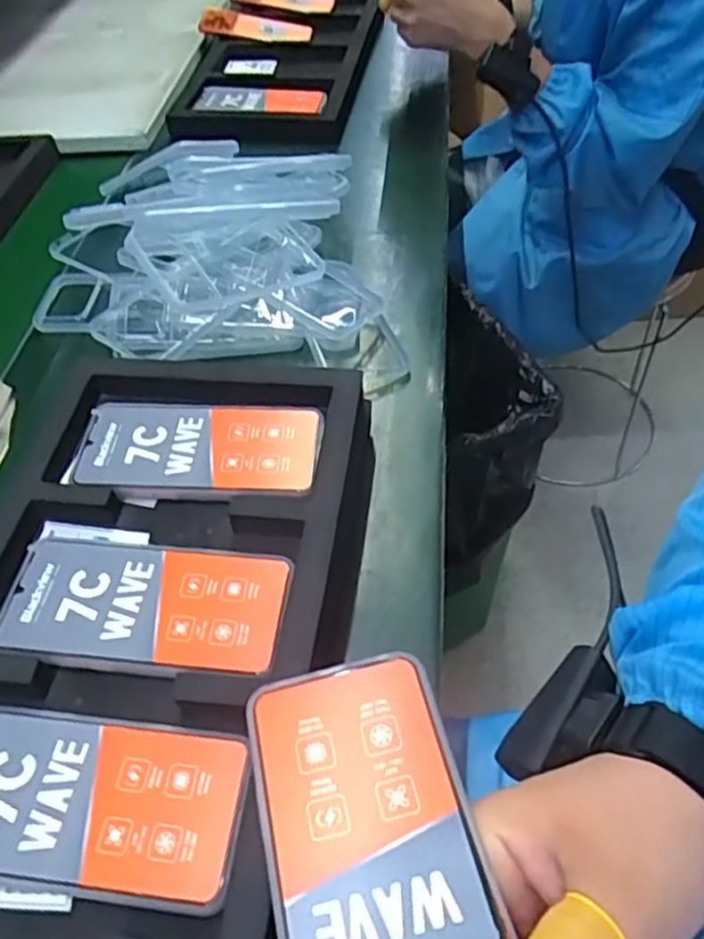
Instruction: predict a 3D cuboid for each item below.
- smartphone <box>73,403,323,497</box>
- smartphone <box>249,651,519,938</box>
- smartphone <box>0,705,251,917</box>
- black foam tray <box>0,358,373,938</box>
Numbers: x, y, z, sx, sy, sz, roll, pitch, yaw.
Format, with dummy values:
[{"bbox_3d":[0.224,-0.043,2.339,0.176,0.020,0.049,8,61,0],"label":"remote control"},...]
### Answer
[{"bbox_3d":[-0.103,-0.016,0.473,0.160,0.005,0.078,-2,51,5],"label":"smartphone"},{"bbox_3d":[0.009,0.150,0.252,0.077,0.007,0.163,-9,50,-5],"label":"smartphone"},{"bbox_3d":[-0.134,0.161,0.338,0.161,0.005,0.078,3,52,9],"label":"smartphone"},{"bbox_3d":[-0.125,0.128,0.386,0.223,0.063,0.473,2,52,9],"label":"black foam tray"}]

